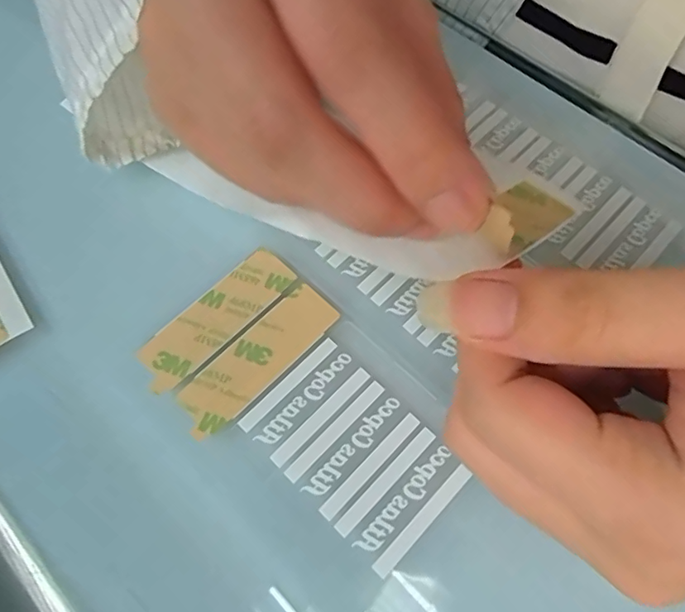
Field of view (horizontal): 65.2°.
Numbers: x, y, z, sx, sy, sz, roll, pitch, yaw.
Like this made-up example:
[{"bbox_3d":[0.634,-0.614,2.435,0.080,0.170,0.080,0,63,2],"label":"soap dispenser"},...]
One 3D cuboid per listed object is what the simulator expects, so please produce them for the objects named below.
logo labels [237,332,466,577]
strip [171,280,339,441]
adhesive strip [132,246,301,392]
[{"bbox_3d":[0.003,0.044,0.169,0.064,0.004,0.041,42,71,18],"label":"logo labels"},{"bbox_3d":[-0.029,0.017,0.182,0.020,0.004,0.061,40,71,18],"label":"strip"},{"bbox_3d":[-0.044,0.003,0.188,0.020,0.004,0.061,41,71,18],"label":"adhesive strip"}]

